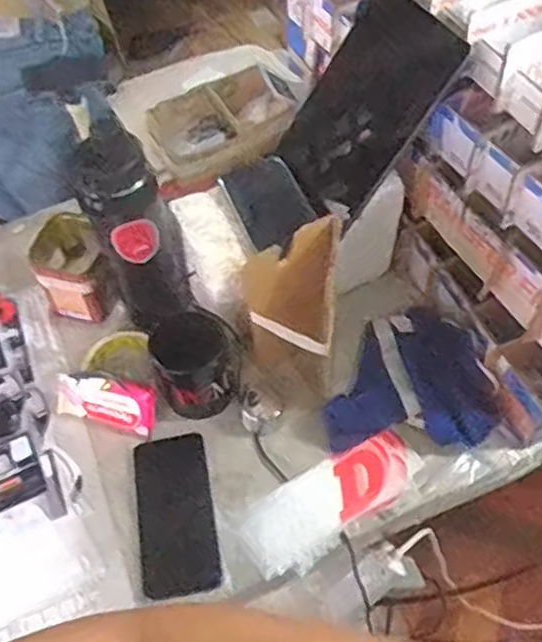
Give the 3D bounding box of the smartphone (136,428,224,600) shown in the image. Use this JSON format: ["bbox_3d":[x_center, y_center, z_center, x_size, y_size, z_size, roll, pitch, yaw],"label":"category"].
[{"bbox_3d":[-0.098,0.194,0.755,0.078,0.013,0.166,-11,54,-3],"label":"smartphone"}]

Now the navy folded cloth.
[{"bbox_3d":[0.146,0.055,0.804,0.172,0.065,0.154,-4,54,2],"label":"navy folded cloth"}]

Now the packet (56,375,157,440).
[{"bbox_3d":[-0.181,0.087,0.810,0.117,0.055,0.012,13,17,14],"label":"packet"}]

